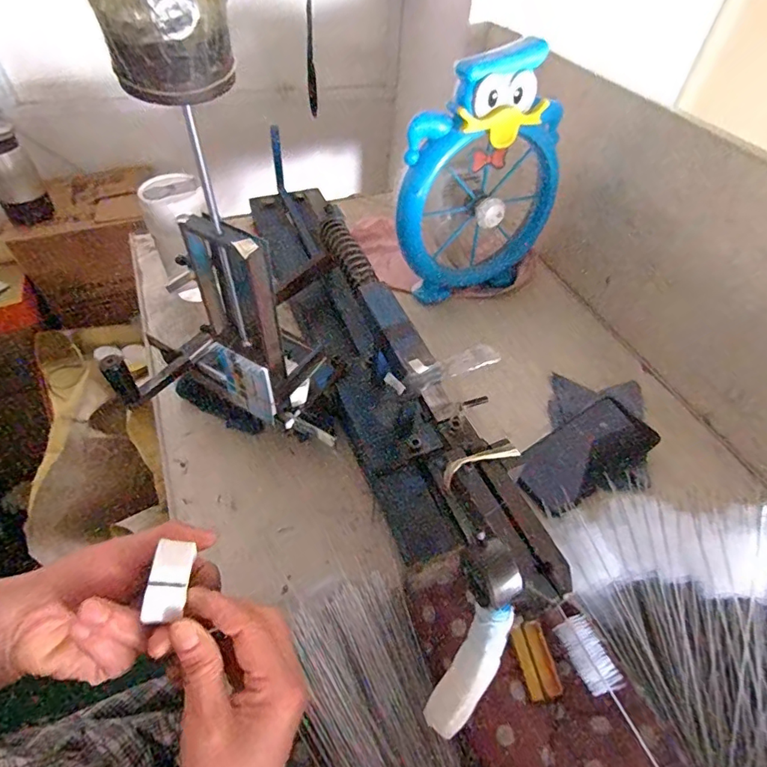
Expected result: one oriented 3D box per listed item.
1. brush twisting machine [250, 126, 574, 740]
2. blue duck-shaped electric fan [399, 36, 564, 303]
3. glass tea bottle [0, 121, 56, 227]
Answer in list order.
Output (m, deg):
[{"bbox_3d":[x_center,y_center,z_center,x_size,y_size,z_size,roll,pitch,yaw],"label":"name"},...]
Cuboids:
[{"bbox_3d":[-0.025,-0.063,0.536,0.119,0.161,0.744,-13,52,-15],"label":"brush twisting machine"},{"bbox_3d":[0.123,-0.260,0.628,0.227,0.307,0.087,-14,47,-8],"label":"blue duck-shaped electric fan"},{"bbox_3d":[-0.671,-0.372,0.873,0.078,0.177,0.078,-30,58,-26],"label":"glass tea bottle"}]

